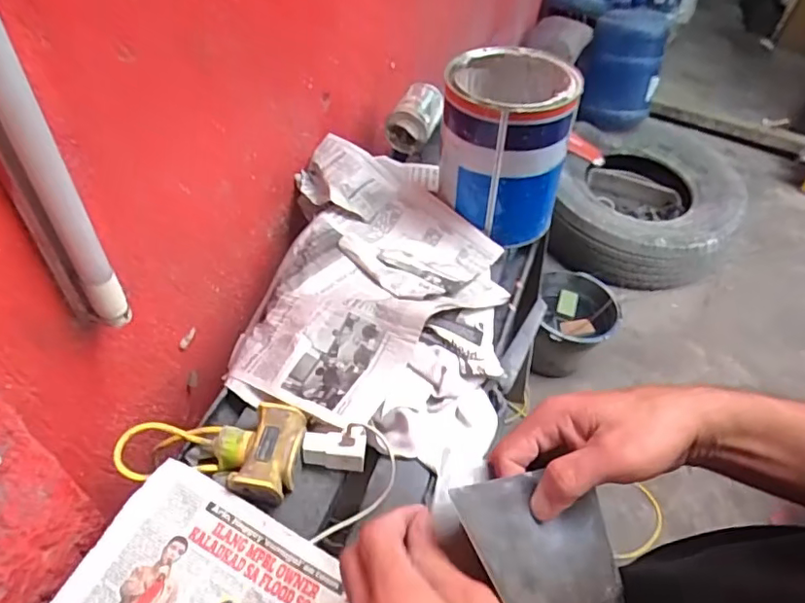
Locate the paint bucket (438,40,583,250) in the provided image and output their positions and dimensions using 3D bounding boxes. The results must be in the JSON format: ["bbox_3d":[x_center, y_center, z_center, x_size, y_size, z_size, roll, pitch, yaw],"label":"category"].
[{"bbox_3d":[0.124,-0.201,0.709,0.148,0.197,0.158,6,48,0],"label":"paint bucket"}]

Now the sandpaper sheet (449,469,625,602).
[{"bbox_3d":[0.094,0.159,0.357,0.125,0.005,0.094,5,57,-38],"label":"sandpaper sheet"}]

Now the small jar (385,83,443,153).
[{"bbox_3d":[0.021,-0.287,0.861,0.074,0.063,0.102,46,64,-22],"label":"small jar"}]

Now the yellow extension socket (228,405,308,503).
[{"bbox_3d":[-0.120,0.135,0.514,0.051,0.026,0.083,13,48,7],"label":"yellow extension socket"}]

